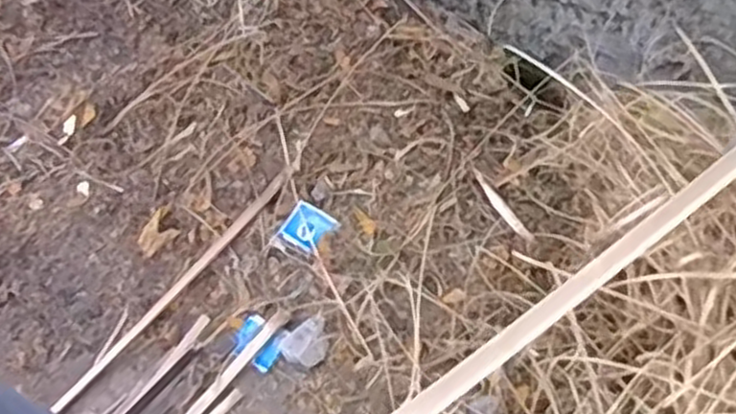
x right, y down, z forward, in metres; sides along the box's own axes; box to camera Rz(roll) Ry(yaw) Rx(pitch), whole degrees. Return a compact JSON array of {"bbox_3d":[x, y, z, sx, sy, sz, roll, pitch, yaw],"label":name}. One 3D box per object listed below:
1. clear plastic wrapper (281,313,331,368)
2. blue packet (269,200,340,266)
[{"bbox_3d":[-0.074,0.173,0.951,0.066,0.011,0.052,-36,59,-19],"label":"clear plastic wrapper"},{"bbox_3d":[-0.085,0.036,1.025,0.066,0.004,0.074,32,78,13],"label":"blue packet"}]

